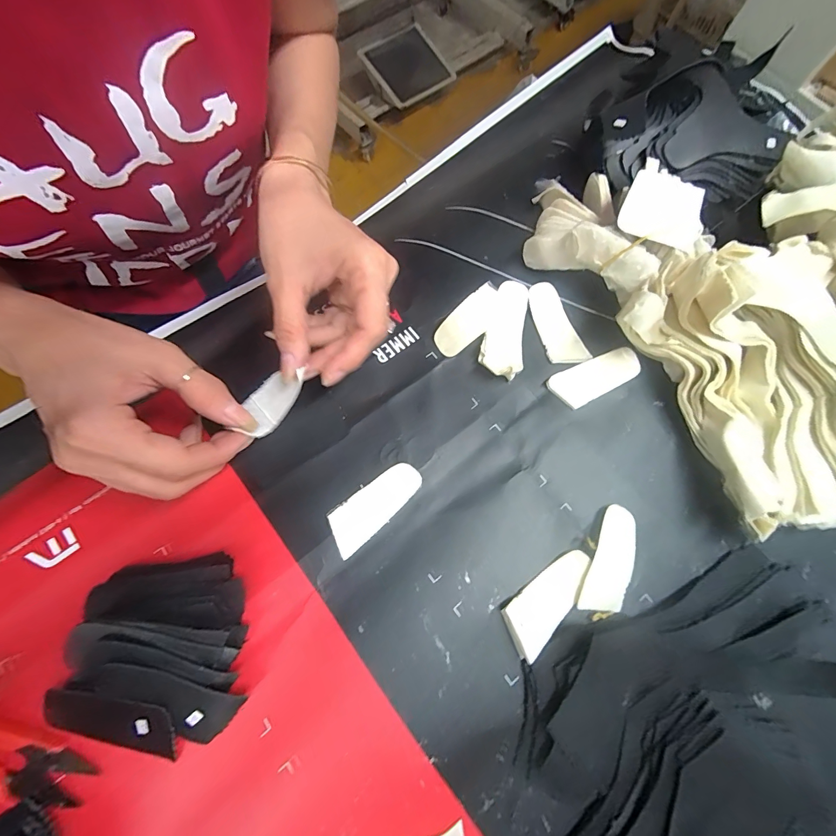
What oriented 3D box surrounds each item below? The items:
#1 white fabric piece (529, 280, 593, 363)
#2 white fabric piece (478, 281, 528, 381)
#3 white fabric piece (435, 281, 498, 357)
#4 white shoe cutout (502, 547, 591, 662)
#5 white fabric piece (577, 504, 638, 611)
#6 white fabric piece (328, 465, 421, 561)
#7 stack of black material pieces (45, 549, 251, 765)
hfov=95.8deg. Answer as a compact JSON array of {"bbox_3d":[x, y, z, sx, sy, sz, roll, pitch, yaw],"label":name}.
[{"bbox_3d":[0.105,-0.073,0.292,0.027,0.008,0.068,-17,73,-8],"label":"white fabric piece"},{"bbox_3d":[0.064,-0.065,0.284,0.029,0.019,0.076,10,72,1],"label":"white fabric piece"},{"bbox_3d":[0.038,-0.073,0.282,0.060,0.007,0.028,-41,79,-2],"label":"white fabric piece"},{"bbox_3d":[0.079,0.109,0.230,0.069,0.012,0.028,-42,78,-14],"label":"white shoe cutout"},{"bbox_3d":[0.122,0.089,0.241,0.027,0.009,0.067,21,72,5],"label":"white fabric piece"},{"bbox_3d":[-0.029,0.057,0.247,0.067,0.004,0.028,-39,77,-11],"label":"white fabric piece"},{"bbox_3d":[-0.149,0.130,0.206,0.098,0.028,0.093,-7,72,-5],"label":"stack of black material pieces"}]

